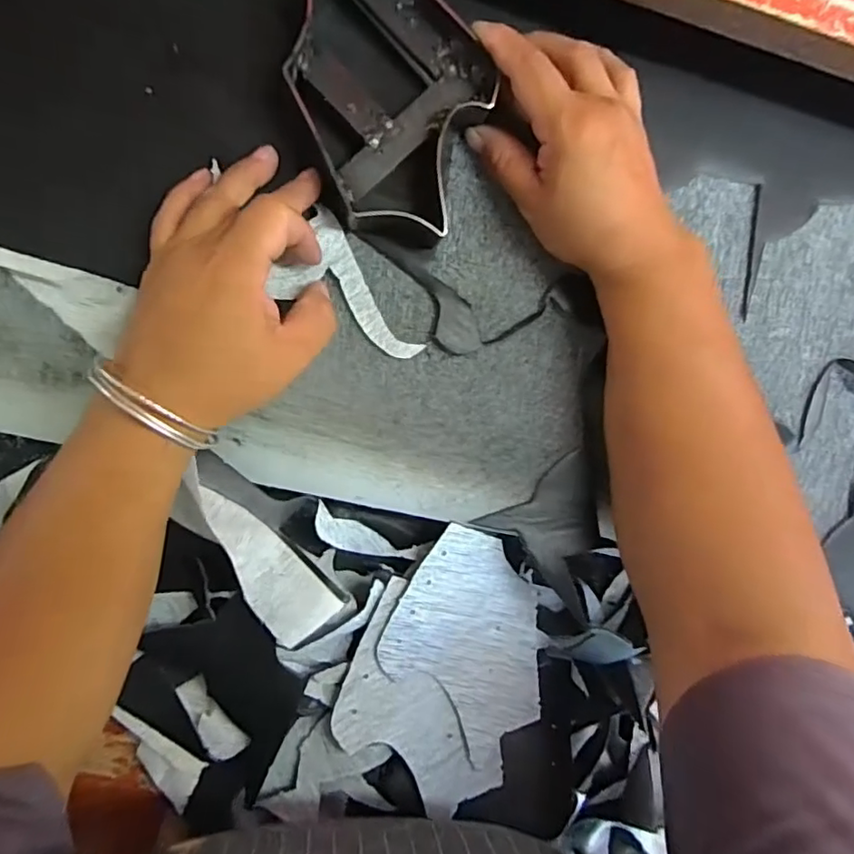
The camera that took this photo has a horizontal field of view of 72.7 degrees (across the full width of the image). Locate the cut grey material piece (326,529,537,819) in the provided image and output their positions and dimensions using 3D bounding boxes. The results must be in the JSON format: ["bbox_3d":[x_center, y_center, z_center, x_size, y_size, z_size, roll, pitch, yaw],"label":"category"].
[{"bbox_3d":[0.018,0.142,0.349,0.111,0.019,0.140,36,74,-4],"label":"cut grey material piece"}]

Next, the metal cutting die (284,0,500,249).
[{"bbox_3d":[-0.020,-0.176,0.313,0.100,0.036,0.133,15,92,-10],"label":"metal cutting die"}]

